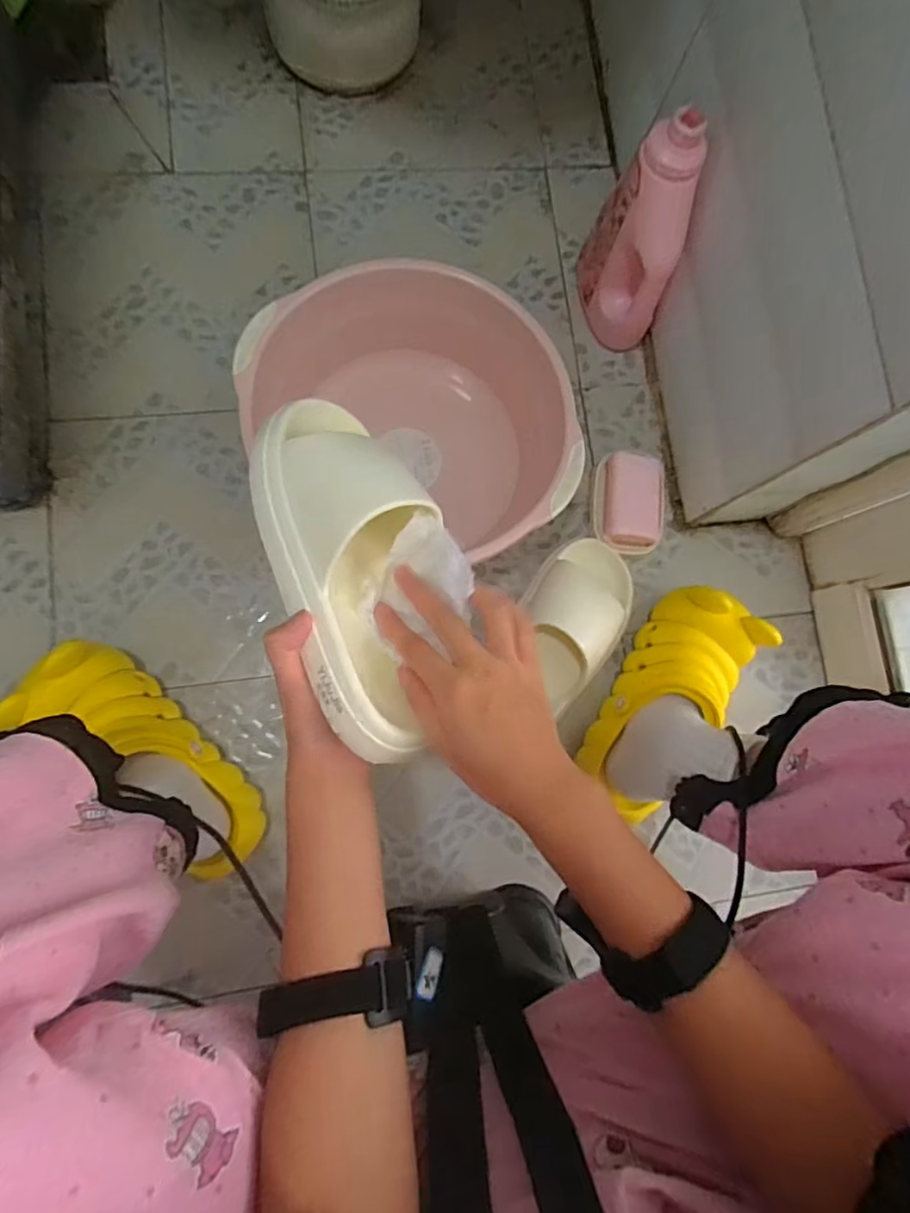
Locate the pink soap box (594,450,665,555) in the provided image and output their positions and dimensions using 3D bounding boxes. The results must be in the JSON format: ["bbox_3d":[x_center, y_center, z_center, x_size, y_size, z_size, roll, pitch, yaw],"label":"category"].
[{"bbox_3d":[0.202,-0.115,0.677,0.081,0.038,0.108,3,83,-7],"label":"pink soap box"}]

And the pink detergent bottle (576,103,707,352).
[{"bbox_3d":[0.197,-0.377,0.623,0.062,0.216,0.114,-6,84,-8],"label":"pink detergent bottle"}]

